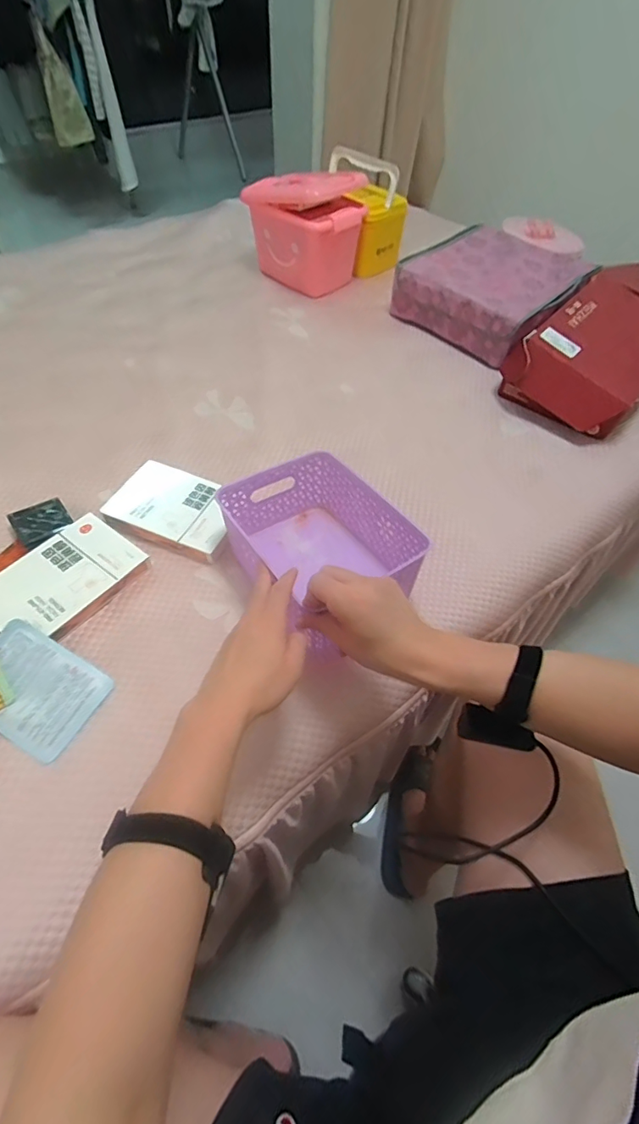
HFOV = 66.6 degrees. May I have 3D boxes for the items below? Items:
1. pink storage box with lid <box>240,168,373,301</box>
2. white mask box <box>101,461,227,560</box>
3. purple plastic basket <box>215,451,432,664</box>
[{"bbox_3d":[-0.027,-0.793,1.163,0.256,0.221,0.168,37,60,23],"label":"pink storage box with lid"},{"bbox_3d":[-0.214,-0.082,0.739,0.195,0.027,0.130,21,55,13],"label":"white mask box"},{"bbox_3d":[-0.003,-0.026,0.652,0.180,0.114,0.240,-27,59,-21],"label":"purple plastic basket"}]

